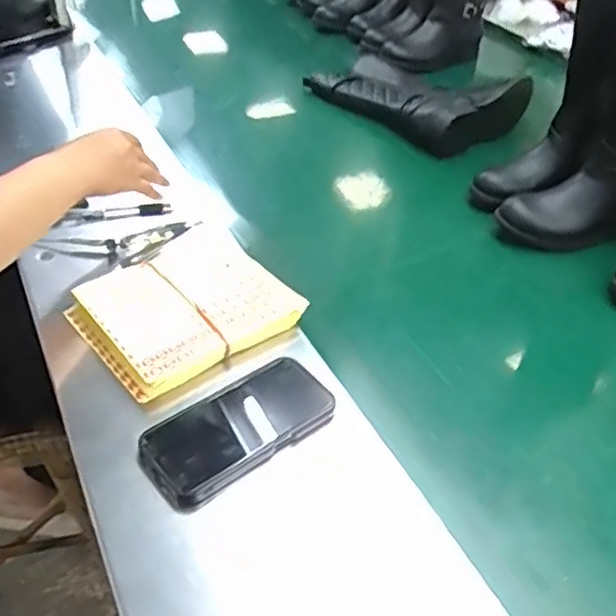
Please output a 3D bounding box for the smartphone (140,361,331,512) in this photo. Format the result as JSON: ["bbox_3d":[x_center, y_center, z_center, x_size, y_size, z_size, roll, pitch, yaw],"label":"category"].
[{"bbox_3d":[-0.060,0.101,0.568,0.166,0.019,0.084,-29,58,-29],"label":"smartphone"}]

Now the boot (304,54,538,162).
[{"bbox_3d":[0.184,-0.384,1.172,0.208,0.097,0.344,-30,50,-31],"label":"boot"}]

